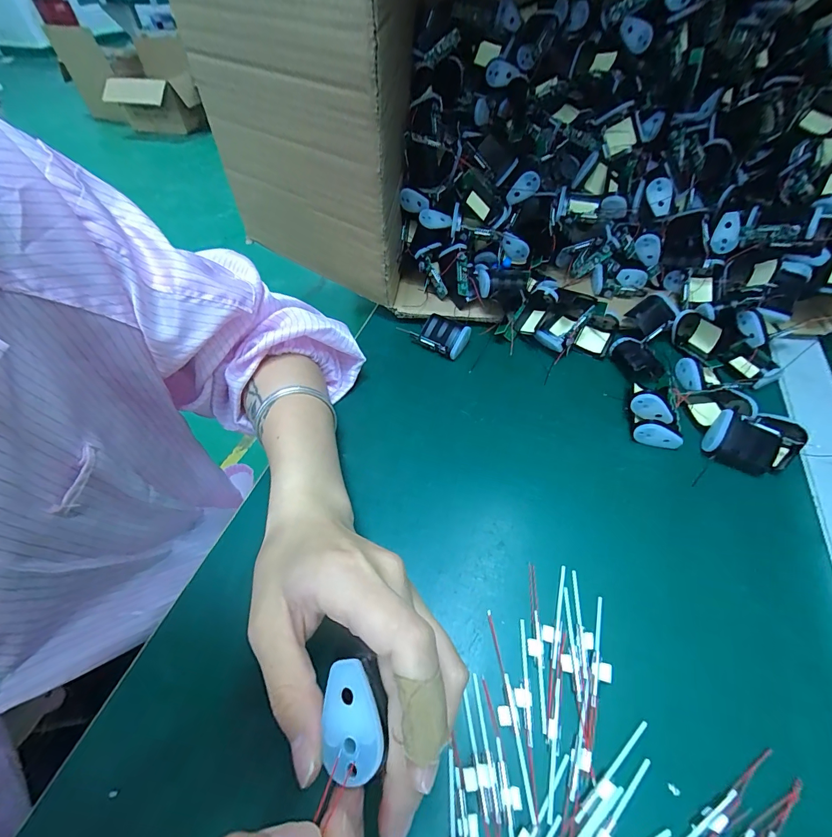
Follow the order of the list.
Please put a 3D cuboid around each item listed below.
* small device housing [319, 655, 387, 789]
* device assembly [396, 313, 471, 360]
[{"bbox_3d":[-0.022,0.105,0.139,0.021,0.010,0.034,-3,52,-1],"label":"small device housing"},{"bbox_3d":[0.019,-0.086,0.398,0.068,0.021,0.032,30,59,22],"label":"device assembly"}]

